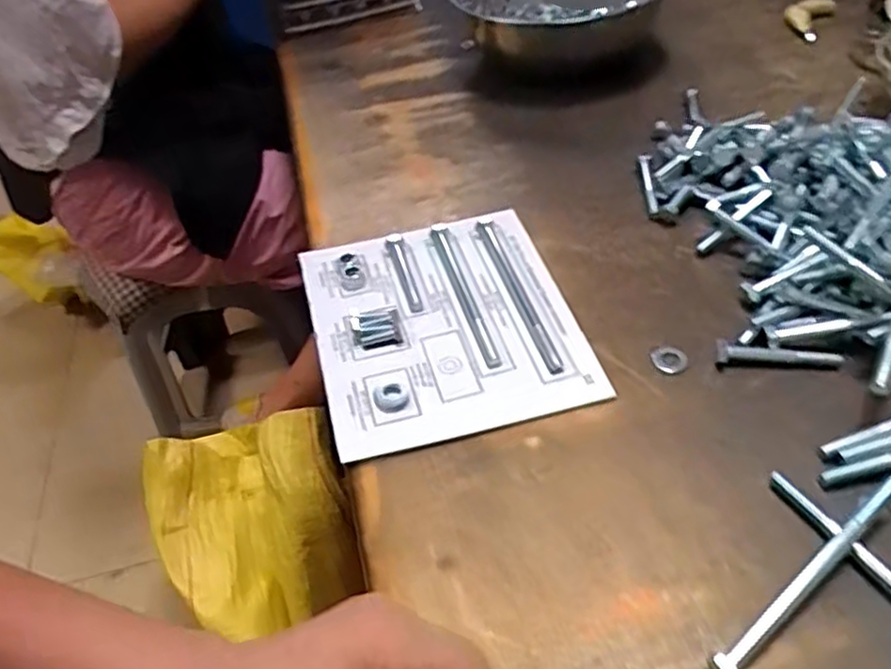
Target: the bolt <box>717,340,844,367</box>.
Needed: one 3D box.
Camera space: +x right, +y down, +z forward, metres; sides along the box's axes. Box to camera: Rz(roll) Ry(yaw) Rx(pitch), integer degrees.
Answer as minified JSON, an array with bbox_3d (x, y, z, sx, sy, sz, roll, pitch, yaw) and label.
[{"bbox_3d":[0.228,0.016,0.490,0.081,0.011,0.014,3,45,10],"label":"bolt"}]

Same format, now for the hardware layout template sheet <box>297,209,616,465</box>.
[{"bbox_3d":[-0.003,-0.013,0.548,0.189,0.013,0.218,-14,45,-6],"label":"hardware layout template sheet"}]

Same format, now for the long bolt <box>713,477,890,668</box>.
[{"bbox_3d":[0.193,0.127,0.378,0.152,0.019,0.010,-32,50,-23],"label":"long bolt"}]

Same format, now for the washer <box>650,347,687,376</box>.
[{"bbox_3d":[0.158,0.018,0.504,0.022,0.007,0.021,-9,44,-1],"label":"washer"}]

